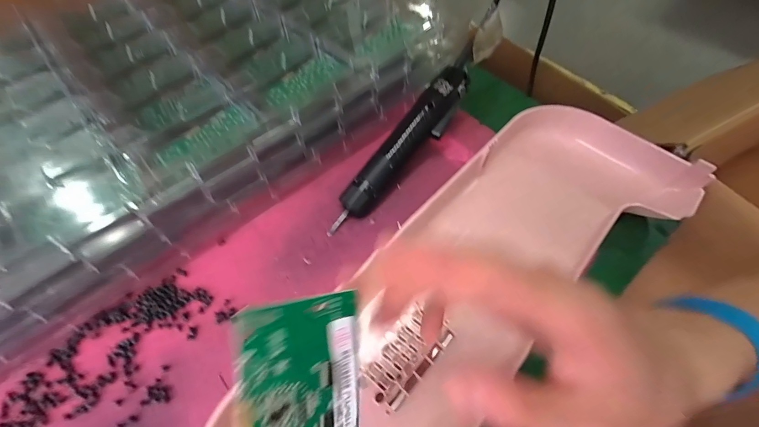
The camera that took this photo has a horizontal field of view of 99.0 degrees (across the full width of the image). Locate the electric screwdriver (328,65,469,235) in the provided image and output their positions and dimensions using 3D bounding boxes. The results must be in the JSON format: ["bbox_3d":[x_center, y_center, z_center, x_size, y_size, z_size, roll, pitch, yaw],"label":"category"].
[{"bbox_3d":[0.025,-0.070,0.343,0.035,0.027,0.218,36,81,26],"label":"electric screwdriver"}]

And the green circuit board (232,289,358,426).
[{"bbox_3d":[-0.029,0.077,0.126,0.046,0.089,0.004,-5,7,-31],"label":"green circuit board"}]

